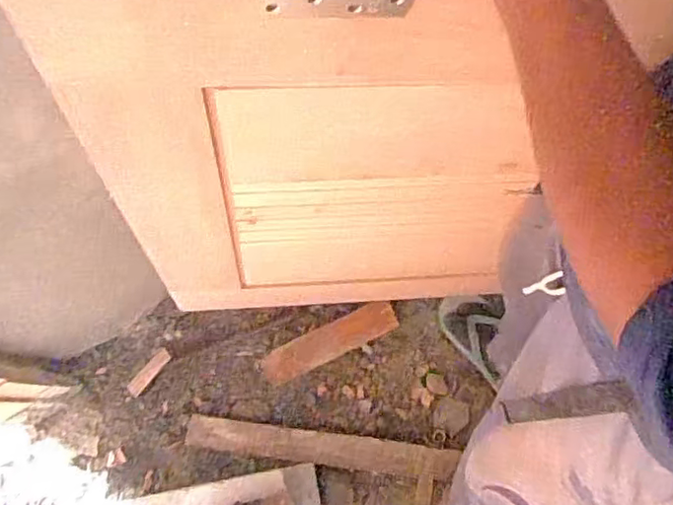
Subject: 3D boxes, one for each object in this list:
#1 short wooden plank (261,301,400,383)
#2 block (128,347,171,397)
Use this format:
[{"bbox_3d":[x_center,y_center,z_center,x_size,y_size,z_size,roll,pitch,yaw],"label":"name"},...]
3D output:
[{"bbox_3d":[-0.012,0.170,1.177,0.269,0.011,0.063,-24,77,-6],"label":"short wooden plank"},{"bbox_3d":[-0.357,0.228,1.169,0.026,0.018,0.100,35,76,8],"label":"block"}]

